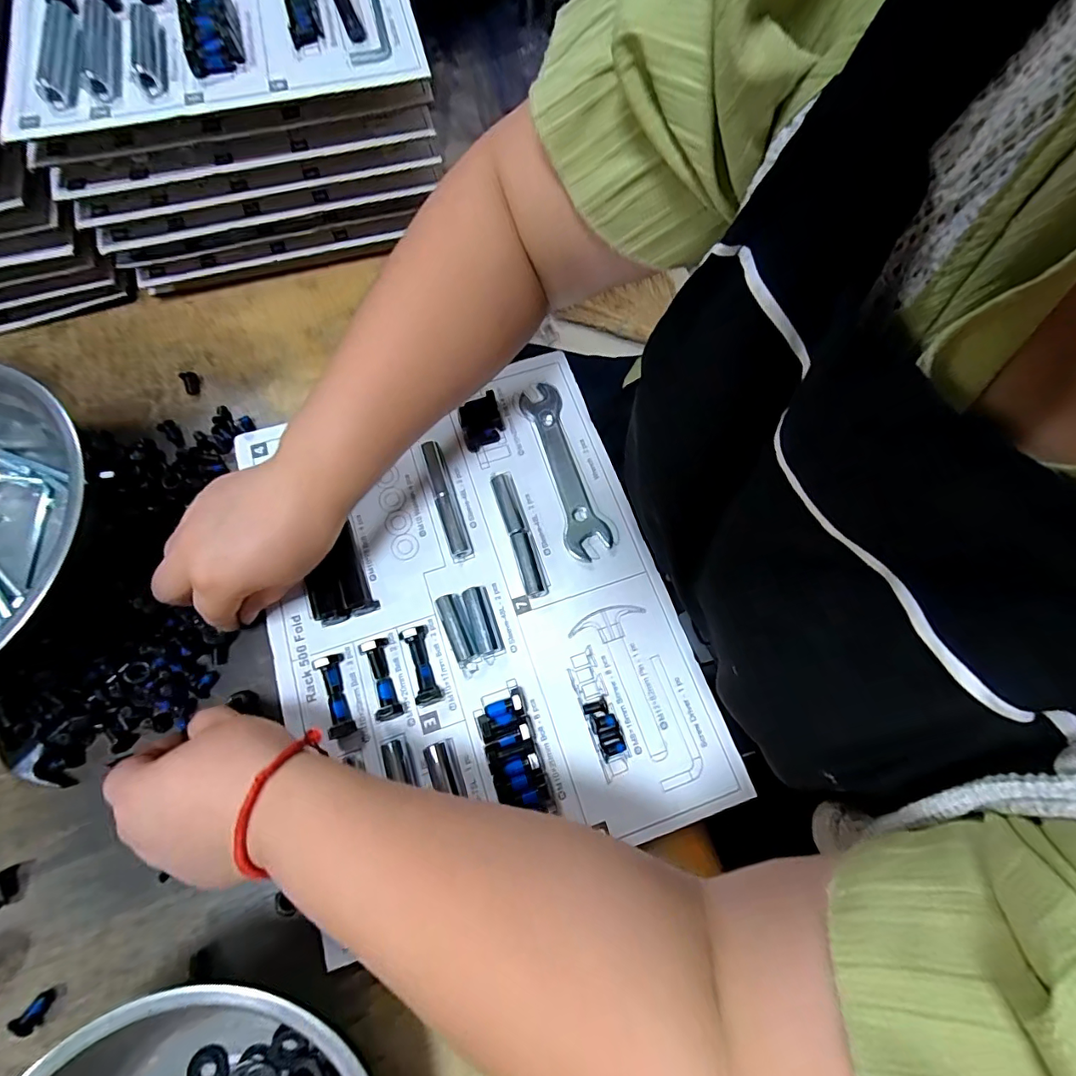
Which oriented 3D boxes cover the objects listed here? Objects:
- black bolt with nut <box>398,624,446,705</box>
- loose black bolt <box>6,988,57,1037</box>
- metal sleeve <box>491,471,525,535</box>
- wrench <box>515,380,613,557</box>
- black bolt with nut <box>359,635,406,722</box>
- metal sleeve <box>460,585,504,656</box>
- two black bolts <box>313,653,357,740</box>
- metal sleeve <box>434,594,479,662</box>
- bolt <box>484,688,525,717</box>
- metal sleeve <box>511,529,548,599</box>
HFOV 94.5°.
[{"bbox_3d":[-0.079,0.087,0.340,0.018,0.015,0.051,-18,73,-7],"label":"black bolt with nut"},{"bbox_3d":[-0.284,0.268,0.280,0.012,0.011,0.019,40,75,11],"label":"loose black bolt"},{"bbox_3d":[-0.023,-0.027,0.383,0.016,0.013,0.053,-15,72,-6],"label":"metal sleeve"},{"bbox_3d":[0.020,-0.057,0.395,0.034,0.009,0.152,-15,72,-6],"label":"wrench"},{"bbox_3d":[-0.107,0.094,0.336,0.017,0.016,0.055,-18,73,-7],"label":"black bolt with nut"},{"bbox_3d":[-0.040,0.057,0.352,0.018,0.014,0.049,-19,73,-7],"label":"metal sleeve"},{"bbox_3d":[-0.136,0.105,0.332,0.016,0.015,0.054,-17,73,-7],"label":"two black bolts"},{"bbox_3d":[-0.057,0.064,0.350,0.017,0.013,0.048,-22,73,-8],"label":"metal sleeve"},{"bbox_3d":[-0.023,0.112,0.332,0.027,0.016,0.017,-18,73,-7],"label":"bolt"},{"bbox_3d":[-0.007,0.019,0.365,0.016,0.016,0.051,-16,73,-7],"label":"metal sleeve"}]

